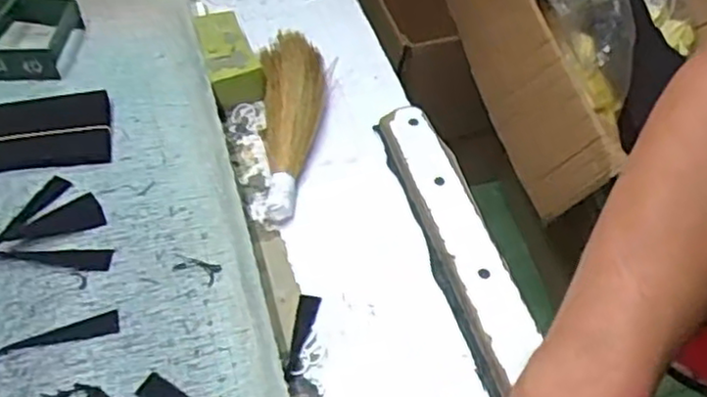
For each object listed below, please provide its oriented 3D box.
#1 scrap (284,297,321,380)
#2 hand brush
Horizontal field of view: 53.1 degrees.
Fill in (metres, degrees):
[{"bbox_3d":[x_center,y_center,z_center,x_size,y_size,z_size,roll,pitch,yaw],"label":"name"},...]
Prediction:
[{"bbox_3d":[-0.033,0.089,0.455,0.015,0.011,0.061,7,50,3],"label":"scrap"},{"bbox_3d":[-0.053,-0.062,0.563,0.061,0.038,0.187,0,50,-3],"label":"hand brush"}]

